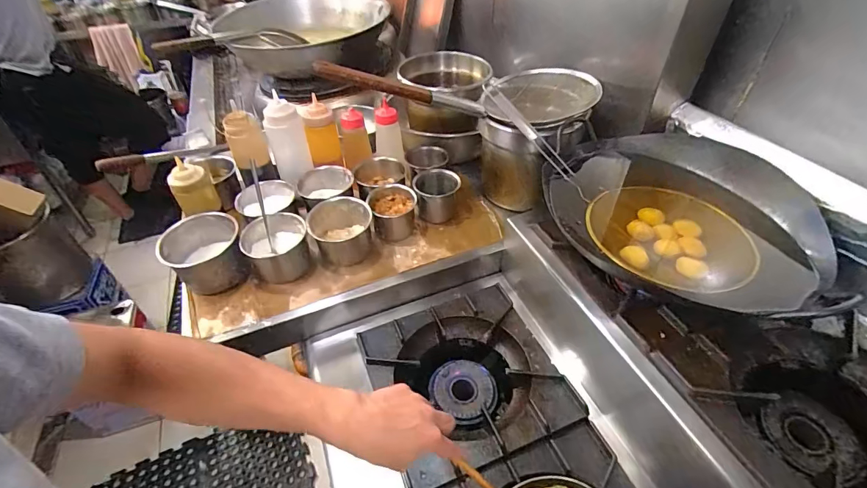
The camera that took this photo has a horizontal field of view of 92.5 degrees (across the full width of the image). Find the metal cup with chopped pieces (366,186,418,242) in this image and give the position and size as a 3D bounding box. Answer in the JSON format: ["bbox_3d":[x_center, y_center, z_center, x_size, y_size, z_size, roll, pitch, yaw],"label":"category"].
[{"bbox_3d":[-0.084,-0.059,0.858,0.090,0.083,0.095,-1,43,0],"label":"metal cup with chopped pieces"}]

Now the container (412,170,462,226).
[{"bbox_3d":[0.007,-0.102,0.900,0.092,0.086,0.082,7,44,8],"label":"container"}]

